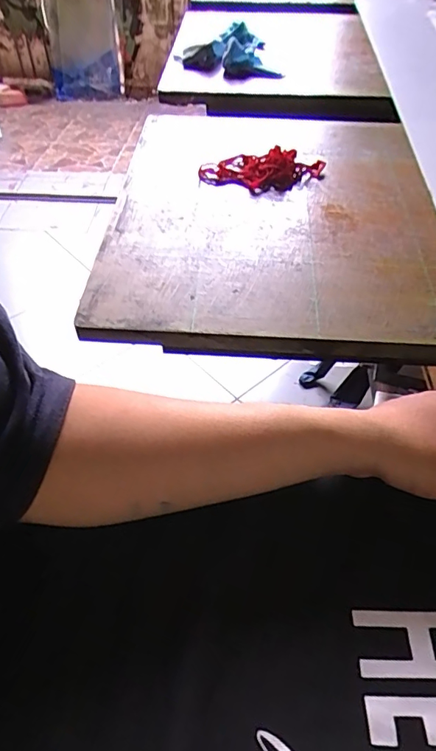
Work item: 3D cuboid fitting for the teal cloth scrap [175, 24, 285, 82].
[{"bbox_3d":[0.009,-0.537,0.805,0.156,0.036,0.192,-7,51,-6],"label":"teal cloth scrap"}]

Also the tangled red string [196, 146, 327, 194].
[{"bbox_3d":[0.050,-0.231,0.537,0.137,0.024,0.066,-2,50,-1],"label":"tangled red string"}]

